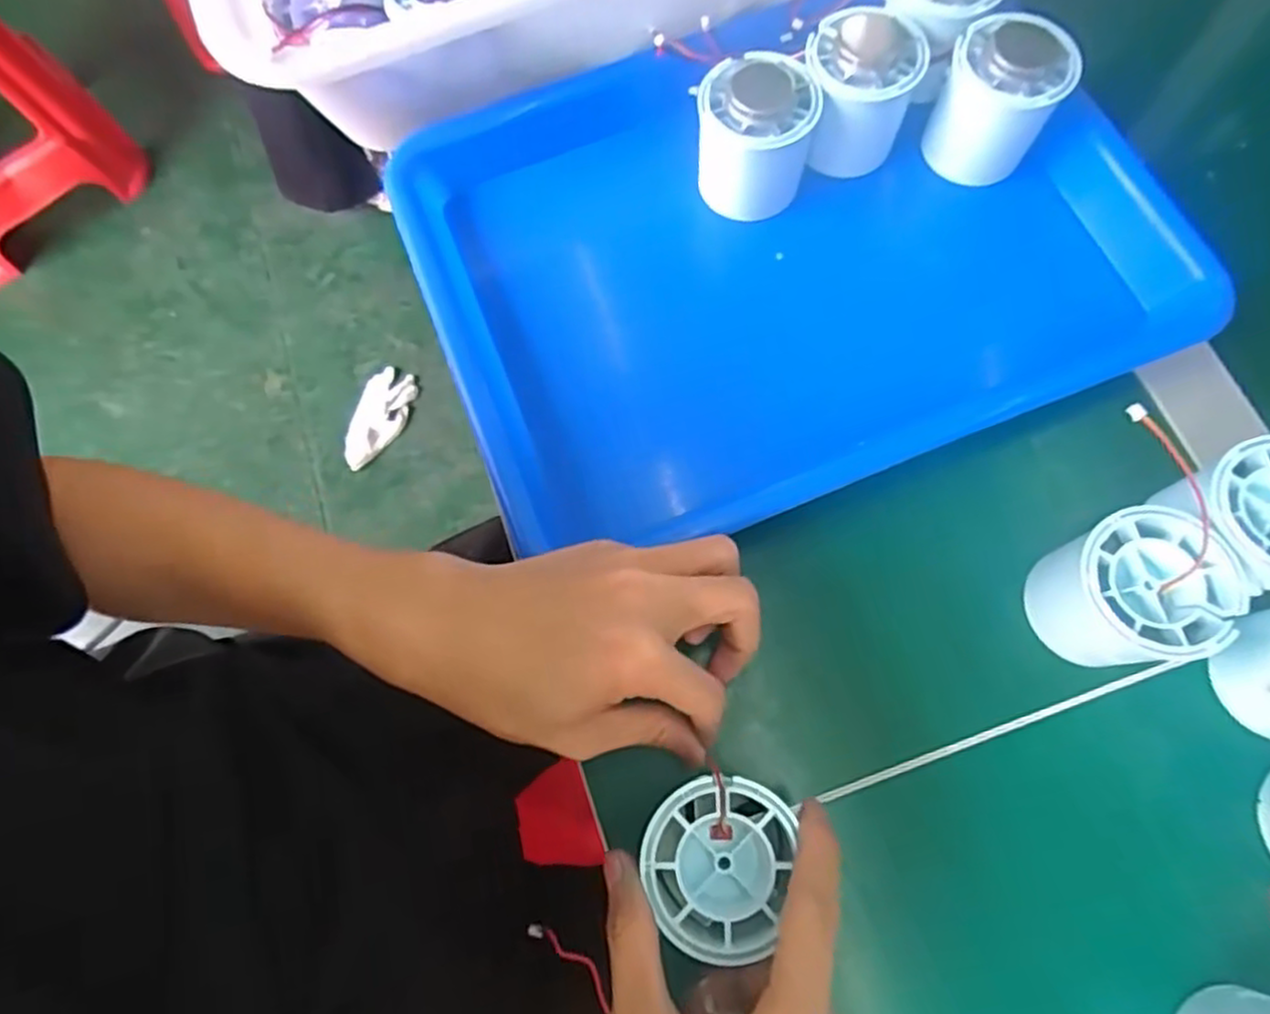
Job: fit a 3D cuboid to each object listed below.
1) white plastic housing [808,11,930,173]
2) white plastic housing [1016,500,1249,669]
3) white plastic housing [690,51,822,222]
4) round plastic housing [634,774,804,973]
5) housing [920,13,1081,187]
[{"bbox_3d":[0.110,-0.205,0.355,0.053,0.057,0.060,15,73,7],"label":"white plastic housing"},{"bbox_3d":[0.192,0.035,0.286,0.050,0.061,0.052,-1,72,2],"label":"white plastic housing"},{"bbox_3d":[0.056,-0.175,0.348,0.056,0.054,0.059,18,74,8],"label":"white plastic housing"},{"bbox_3d":[0.027,0.121,0.246,0.048,0.020,0.055,10,73,5],"label":"round plastic housing"},{"bbox_3d":[0.175,-0.196,0.350,0.054,0.054,0.053,30,76,11],"label":"housing"}]

